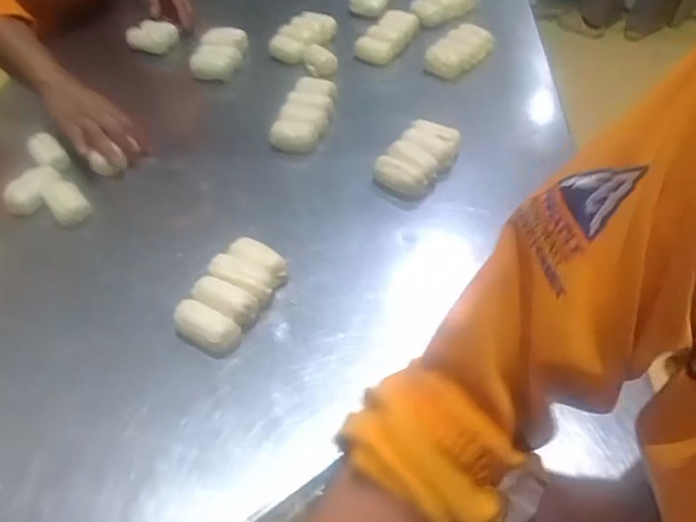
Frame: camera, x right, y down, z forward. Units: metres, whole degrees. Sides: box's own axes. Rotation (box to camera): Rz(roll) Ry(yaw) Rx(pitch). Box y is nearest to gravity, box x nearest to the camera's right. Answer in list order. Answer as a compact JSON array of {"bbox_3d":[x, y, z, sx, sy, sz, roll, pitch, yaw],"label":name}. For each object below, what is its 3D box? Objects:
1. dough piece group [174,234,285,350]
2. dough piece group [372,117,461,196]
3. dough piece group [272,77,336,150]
[{"bbox_3d":[-0.136,0.039,0.624,0.082,0.048,0.148,19,53,19],"label":"dough piece group"},{"bbox_3d":[0.107,-0.152,0.761,0.085,0.047,0.140,27,56,25],"label":"dough piece group"},{"bbox_3d":[-0.068,-0.249,0.856,0.080,0.038,0.173,7,50,10],"label":"dough piece group"}]

